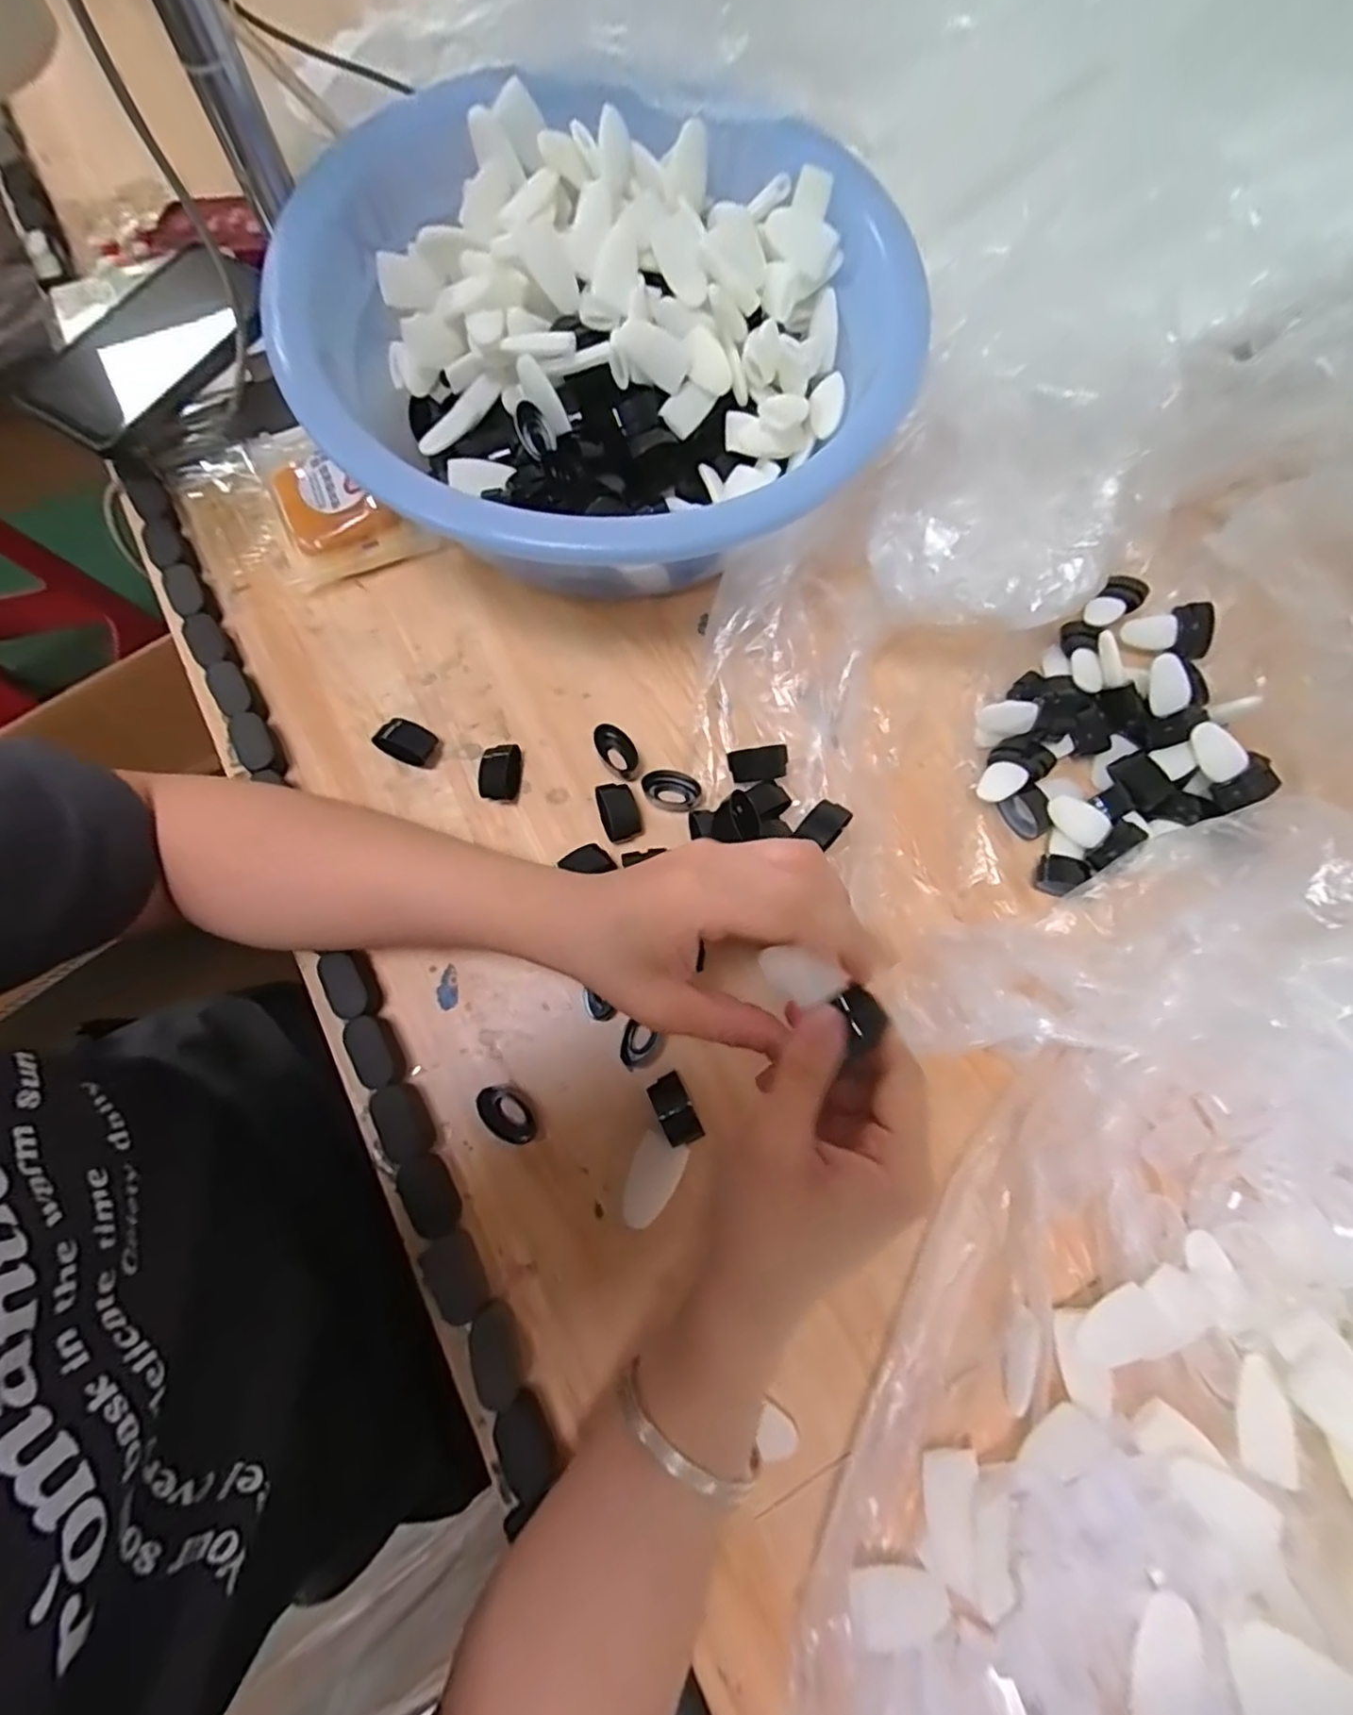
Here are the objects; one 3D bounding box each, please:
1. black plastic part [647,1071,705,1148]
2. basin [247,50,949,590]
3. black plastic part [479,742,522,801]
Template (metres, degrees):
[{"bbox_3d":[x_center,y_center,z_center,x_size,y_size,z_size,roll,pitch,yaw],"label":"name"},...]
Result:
[{"bbox_3d":[-0.001,0.128,0.326,0.018,0.010,0.033,-23,75,-6],"label":"black plastic part"},{"bbox_3d":[-0.043,-0.290,0.385,0.313,0.119,0.327,1,75,-2],"label":"basin"},{"bbox_3d":[-0.102,-0.048,0.374,0.021,0.018,0.030,5,74,2],"label":"black plastic part"}]

